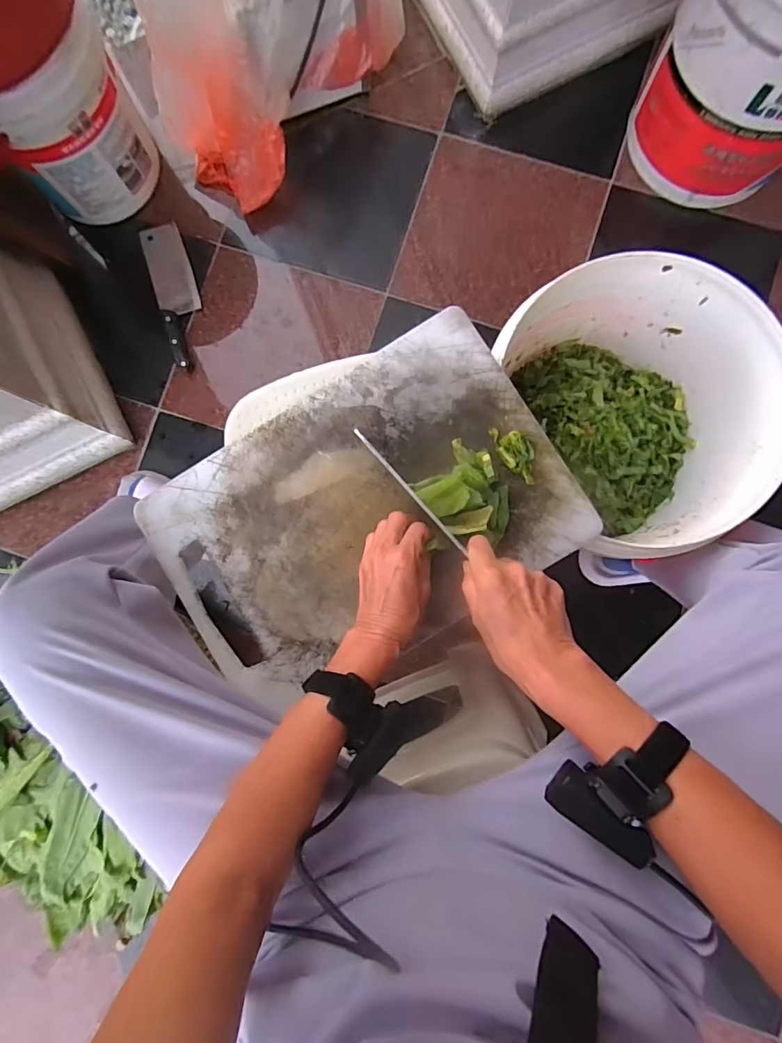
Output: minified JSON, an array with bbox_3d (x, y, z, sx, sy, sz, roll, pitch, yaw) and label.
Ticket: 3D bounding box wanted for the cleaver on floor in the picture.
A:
[{"bbox_3d":[-0.371,-0.392,0.834,0.071,0.025,0.258,-16,85,0],"label":"cleaver on floor"}]

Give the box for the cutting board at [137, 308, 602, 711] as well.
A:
[{"bbox_3d":[-0.026,-0.006,0.488,0.390,0.019,0.271,-33,85,-1],"label":"cutting board"}]

